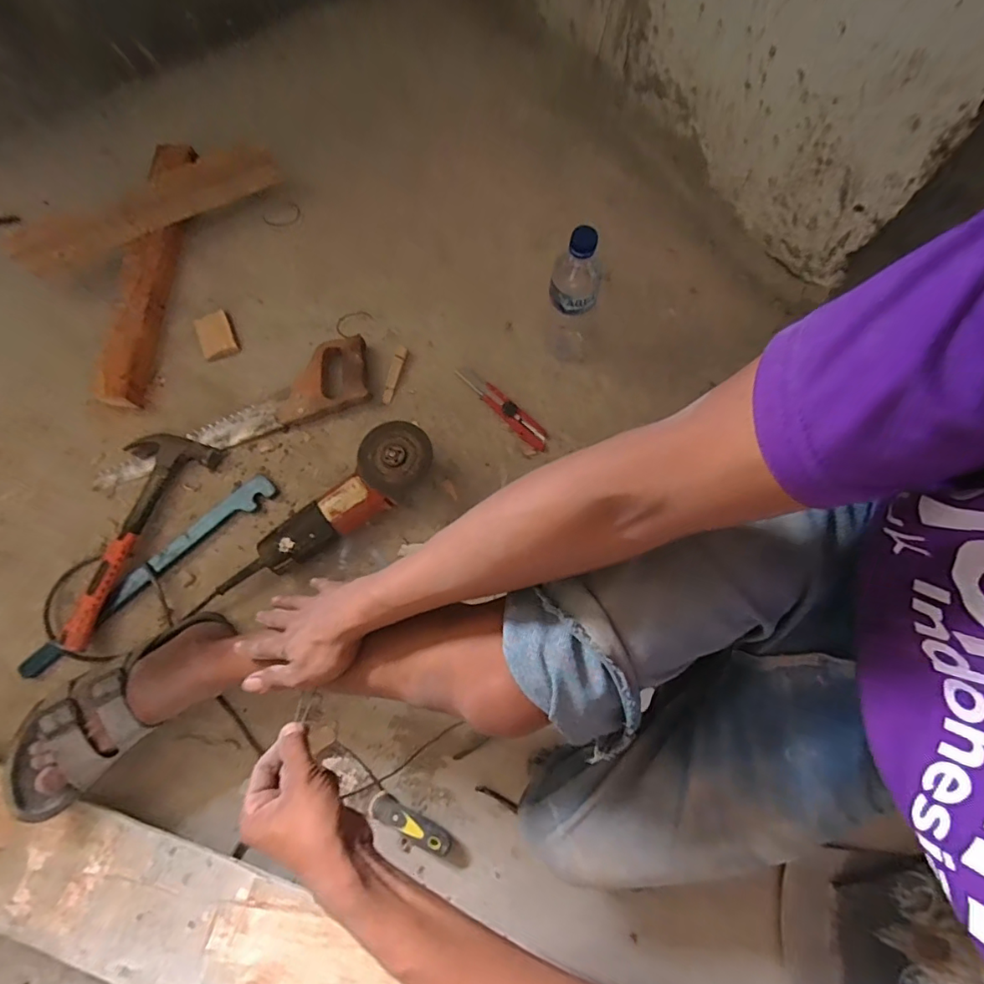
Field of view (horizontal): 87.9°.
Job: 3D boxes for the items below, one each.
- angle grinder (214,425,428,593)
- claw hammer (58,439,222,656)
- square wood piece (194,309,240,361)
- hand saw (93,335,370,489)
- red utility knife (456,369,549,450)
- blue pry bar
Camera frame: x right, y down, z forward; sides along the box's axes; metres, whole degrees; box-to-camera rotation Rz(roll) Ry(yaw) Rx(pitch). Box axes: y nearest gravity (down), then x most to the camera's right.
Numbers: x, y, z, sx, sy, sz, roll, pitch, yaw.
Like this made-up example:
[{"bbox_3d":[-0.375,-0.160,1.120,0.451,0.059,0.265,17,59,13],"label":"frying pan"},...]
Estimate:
[{"bbox_3d":[-0.213,0.041,0.693,0.332,0.090,0.097,-44,79,-11],"label":"angle grinder"},{"bbox_3d":[-0.524,0.052,0.718,0.123,0.035,0.317,25,76,6],"label":"claw hammer"},{"bbox_3d":[-0.436,-0.246,0.808,0.053,0.022,0.070,-21,76,-6],"label":"square wood piece"},{"bbox_3d":[-0.392,-0.123,0.769,0.437,0.032,0.111,-20,75,-6],"label":"hand saw"},{"bbox_3d":[0.018,-0.132,0.783,0.177,0.012,0.034,44,78,11],"label":"red utility knife"},{"bbox_3d":[-0.475,0.113,0.711,0.401,0.024,0.036,-41,78,-11],"label":"blue pry bar"}]

